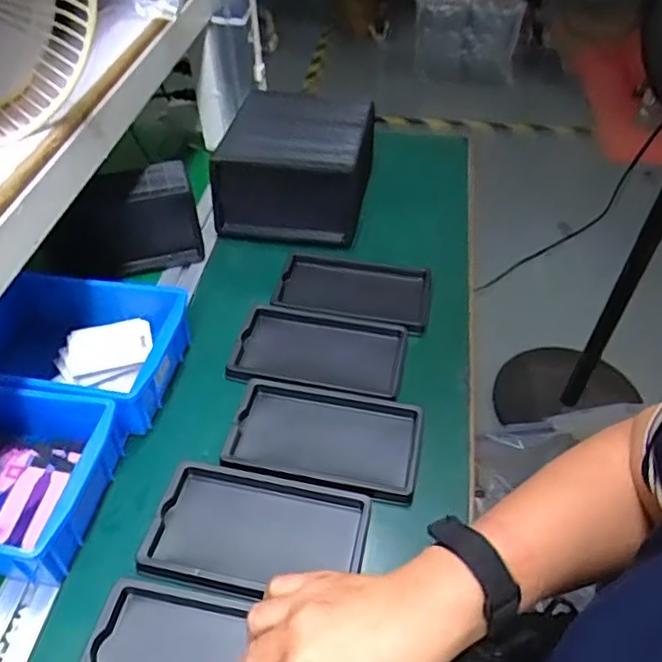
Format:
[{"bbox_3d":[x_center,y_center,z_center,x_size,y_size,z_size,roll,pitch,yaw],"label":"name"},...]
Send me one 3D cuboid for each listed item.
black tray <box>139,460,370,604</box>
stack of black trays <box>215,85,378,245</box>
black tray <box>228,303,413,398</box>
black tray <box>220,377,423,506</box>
[{"bbox_3d":[-0.056,0.159,0.488,0.157,0.024,0.099,9,46,9],"label":"black tray"},{"bbox_3d":[-0.041,-0.209,0.790,0.171,0.103,0.189,8,46,8],"label":"stack of black trays"},{"bbox_3d":[-0.012,0.021,0.627,0.164,0.019,0.099,8,46,8],"label":"black tray"},{"bbox_3d":[-0.005,0.091,0.550,0.161,0.014,0.101,8,46,8],"label":"black tray"}]

